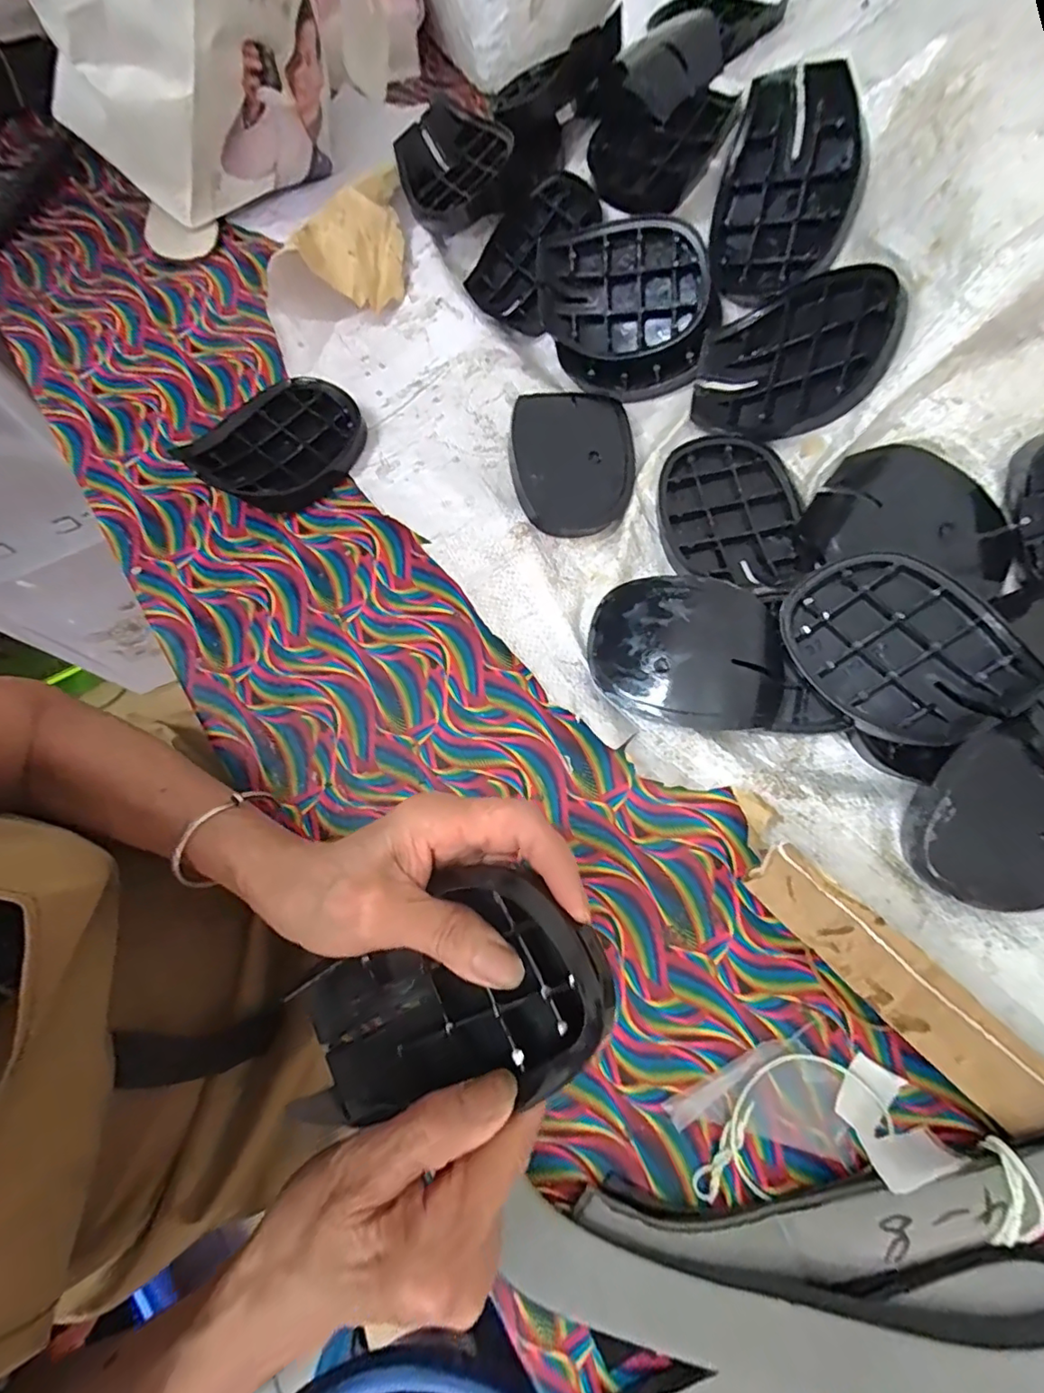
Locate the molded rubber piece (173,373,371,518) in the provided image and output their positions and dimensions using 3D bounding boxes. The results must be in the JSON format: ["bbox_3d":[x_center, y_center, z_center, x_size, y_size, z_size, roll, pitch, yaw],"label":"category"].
[{"bbox_3d":[-0.173,-0.183,0.399,0.089,0.022,0.114,39,78,12],"label":"molded rubber piece"}]

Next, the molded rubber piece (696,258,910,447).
[{"bbox_3d":[0.171,-0.215,0.353,0.019,0.118,0.087,-3,91,-43],"label":"molded rubber piece"}]

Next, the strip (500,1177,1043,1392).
[{"bbox_3d":[0.128,0.287,0.256,0.271,0.019,0.051,10,74,5],"label":"strip"}]

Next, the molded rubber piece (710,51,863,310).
[{"bbox_3d":[0.169,-0.326,0.357,0.089,0.014,0.124,28,109,31],"label":"molded rubber piece"}]

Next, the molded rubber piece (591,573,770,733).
[{"bbox_3d":[0.099,-0.026,0.341,0.113,0.039,0.090,8,74,5],"label":"molded rubber piece"}]

